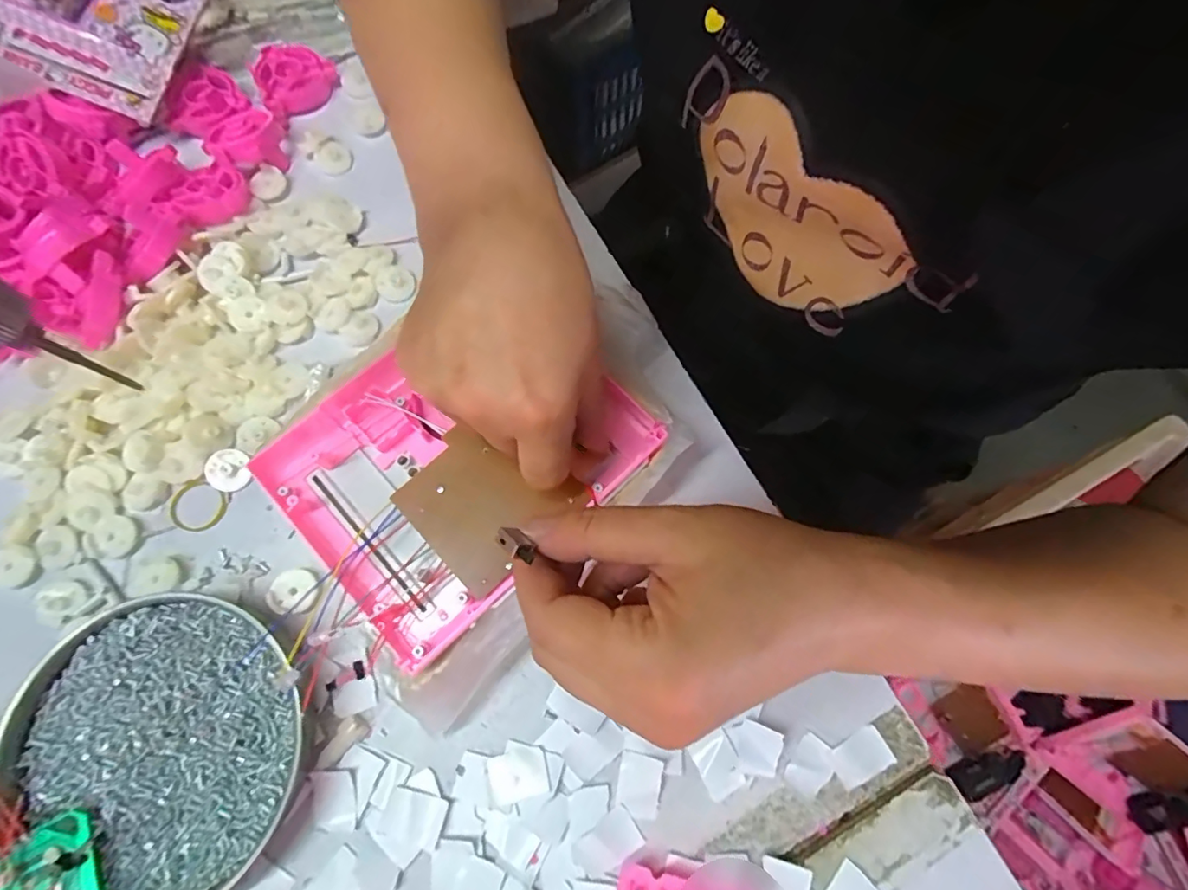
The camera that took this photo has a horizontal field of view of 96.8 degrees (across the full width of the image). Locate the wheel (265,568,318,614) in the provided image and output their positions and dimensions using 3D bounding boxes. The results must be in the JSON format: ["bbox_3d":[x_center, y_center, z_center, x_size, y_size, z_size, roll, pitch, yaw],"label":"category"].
[{"bbox_3d":[-0.158,0.076,0.277,0.023,0.004,0.023,6,59,-10],"label":"wheel"}]

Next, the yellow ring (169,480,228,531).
[{"bbox_3d":[-0.222,0.035,0.295,0.032,0.005,0.026,23,74,6],"label":"yellow ring"}]

